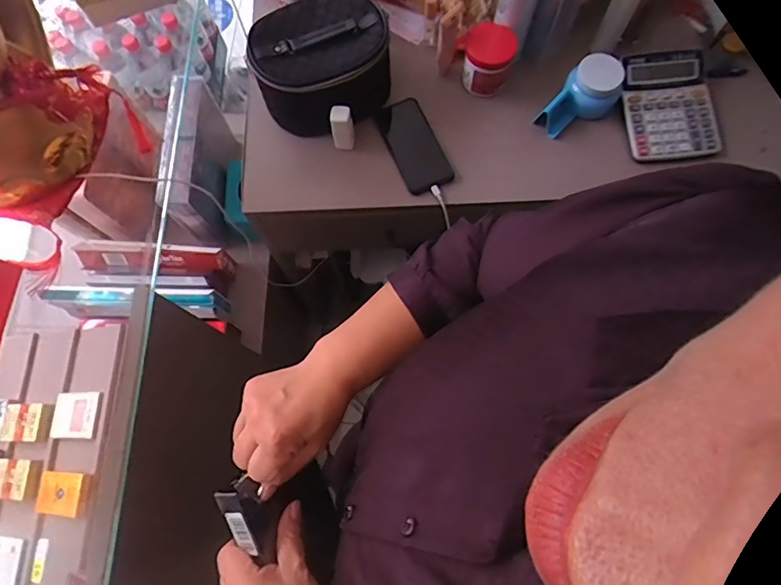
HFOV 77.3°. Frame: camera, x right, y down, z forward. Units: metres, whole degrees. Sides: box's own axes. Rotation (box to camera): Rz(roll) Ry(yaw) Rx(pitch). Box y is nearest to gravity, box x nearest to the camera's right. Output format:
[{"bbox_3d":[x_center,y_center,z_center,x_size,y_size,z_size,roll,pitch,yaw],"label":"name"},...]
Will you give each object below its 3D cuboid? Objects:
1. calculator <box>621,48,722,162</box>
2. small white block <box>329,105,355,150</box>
[{"bbox_3d":[0.436,-0.295,0.768,0.130,0.019,0.174,-7,88,1],"label":"calculator"},{"bbox_3d":[-0.075,-0.255,0.764,0.031,0.082,0.029,-4,73,-1],"label":"small white block"}]

